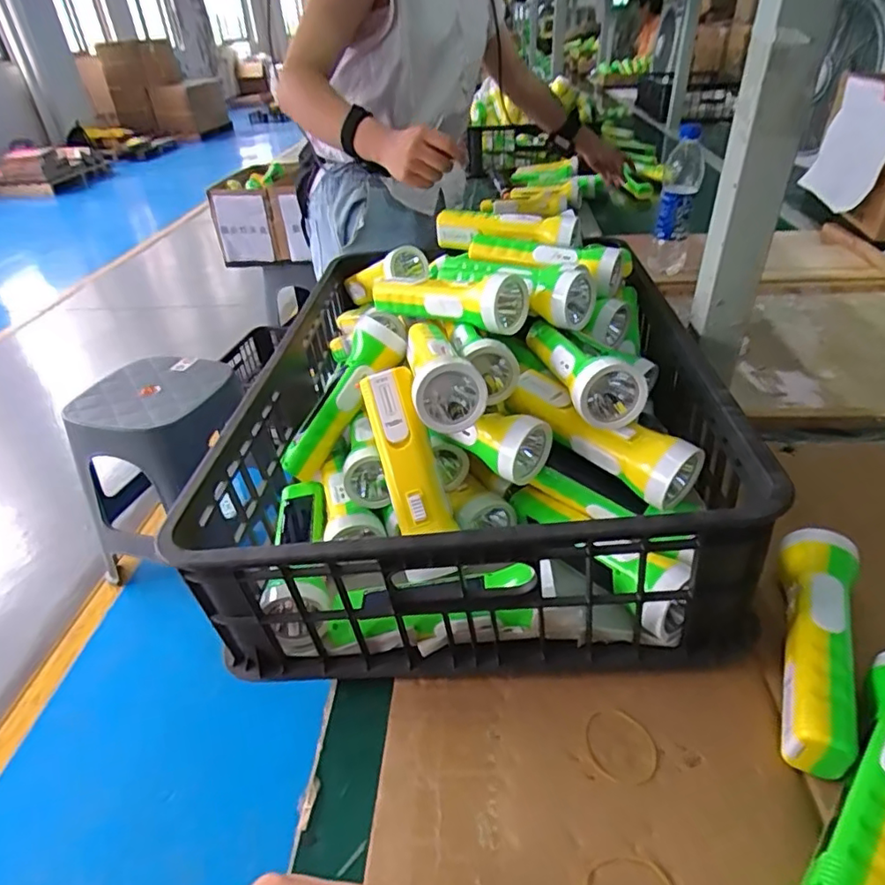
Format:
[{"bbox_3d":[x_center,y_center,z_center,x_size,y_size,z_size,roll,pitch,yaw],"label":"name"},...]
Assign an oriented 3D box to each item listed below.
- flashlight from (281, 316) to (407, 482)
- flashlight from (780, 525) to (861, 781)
[{"bbox_3d":[-0.100,-0.041,0.569,0.054,0.046,0.171,35,94,40],"label":"flashlight"},{"bbox_3d":[0.247,0.136,0.387,0.045,0.048,0.162,15,41,24],"label":"flashlight"}]

